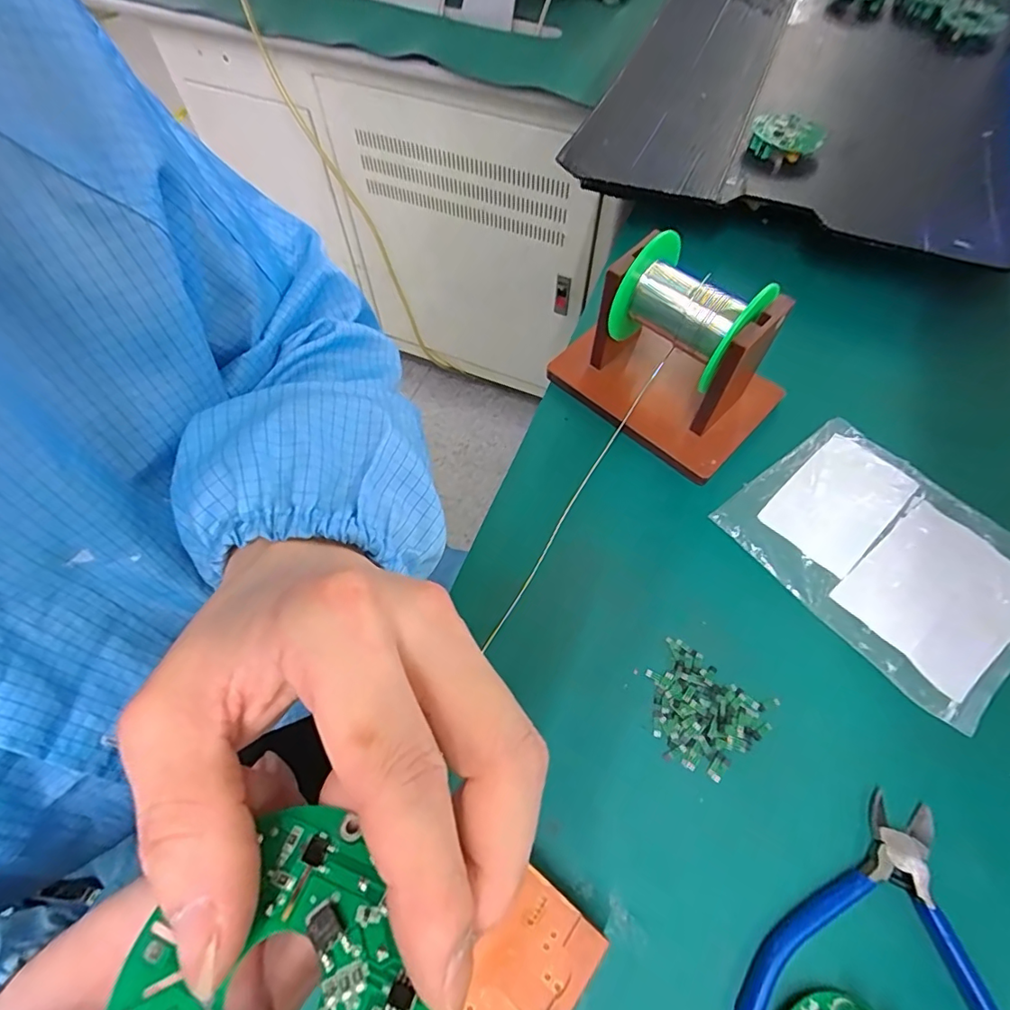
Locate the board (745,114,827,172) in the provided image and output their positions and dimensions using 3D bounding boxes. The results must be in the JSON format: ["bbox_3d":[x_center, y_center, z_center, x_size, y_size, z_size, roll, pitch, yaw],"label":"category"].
[{"bbox_3d":[0.255,-0.334,0.473,0.061,0.024,0.067,0,62,1],"label":"board"}]

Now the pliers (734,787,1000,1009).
[{"bbox_3d":[0.167,0.188,0.226,0.109,0.008,0.111,18,63,13],"label":"pliers"}]

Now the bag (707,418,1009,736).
[{"bbox_3d":[0.229,0.027,0.311,0.127,0.007,0.158,-35,65,-16],"label":"bag"}]

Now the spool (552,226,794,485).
[{"bbox_3d":[0.107,-0.106,0.339,0.143,0.093,0.090,39,69,22],"label":"spool"}]

